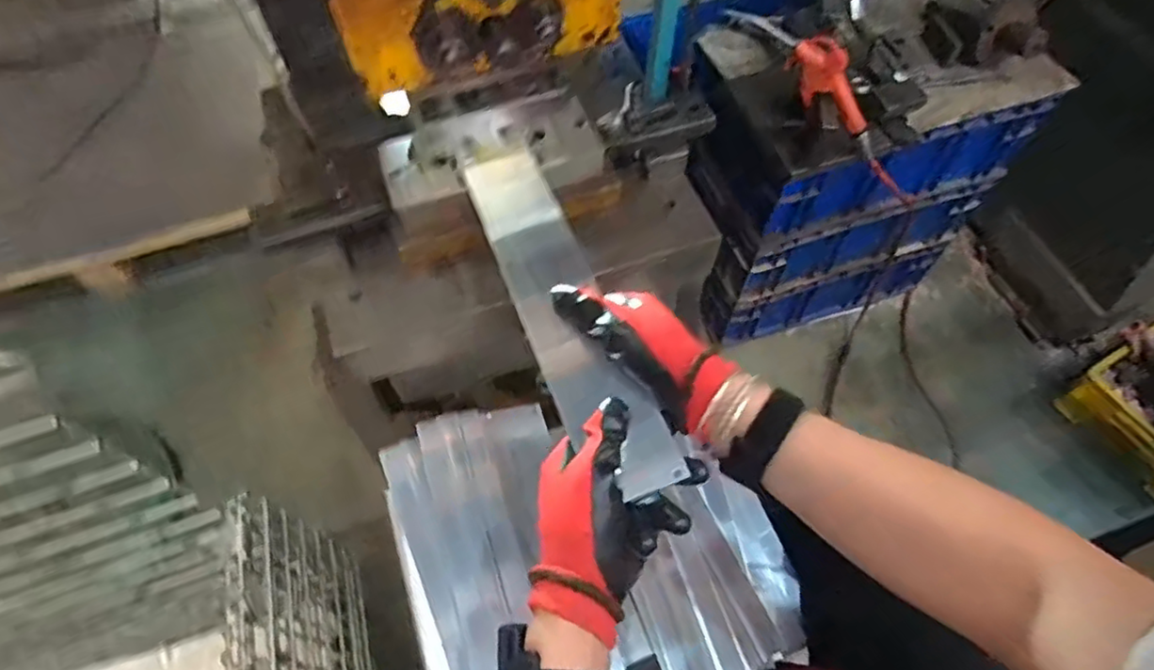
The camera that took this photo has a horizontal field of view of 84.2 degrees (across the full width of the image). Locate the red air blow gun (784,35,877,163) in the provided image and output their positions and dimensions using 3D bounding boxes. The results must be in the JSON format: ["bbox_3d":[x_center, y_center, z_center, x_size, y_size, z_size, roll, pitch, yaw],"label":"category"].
[{"bbox_3d":[0.338,-0.297,0.813,0.198,0.073,0.038,44,61,-23],"label":"red air blow gun"}]

